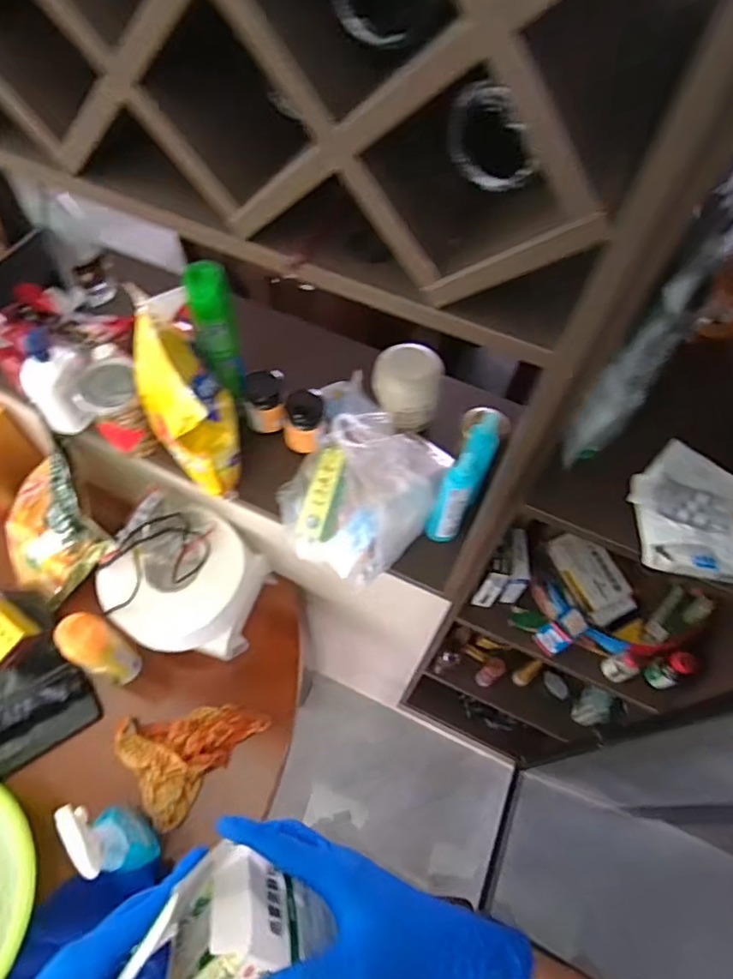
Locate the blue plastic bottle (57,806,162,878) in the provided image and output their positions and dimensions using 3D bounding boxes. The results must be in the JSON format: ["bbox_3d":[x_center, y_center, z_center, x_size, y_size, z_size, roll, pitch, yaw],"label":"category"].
[{"bbox_3d":[-0.342,0.469,0.783,0.043,0.214,0.091,-37,69,-21],"label":"blue plastic bottle"}]

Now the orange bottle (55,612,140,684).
[{"bbox_3d":[-0.413,0.255,0.914,0.064,0.207,0.066,1,60,-2],"label":"orange bottle"}]

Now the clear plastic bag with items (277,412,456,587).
[{"bbox_3d":[-0.010,-0.010,0.843,0.213,0.142,0.228,34,64,15],"label":"clear plastic bag with items"}]

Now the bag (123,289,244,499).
[{"bbox_3d":[-0.251,-0.121,0.829,0.117,0.237,0.175,-23,64,-15],"label":"bag"}]

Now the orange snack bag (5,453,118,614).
[{"bbox_3d":[-0.547,0.069,1.024,0.095,0.245,0.209,9,43,-53],"label":"orange snack bag"}]

